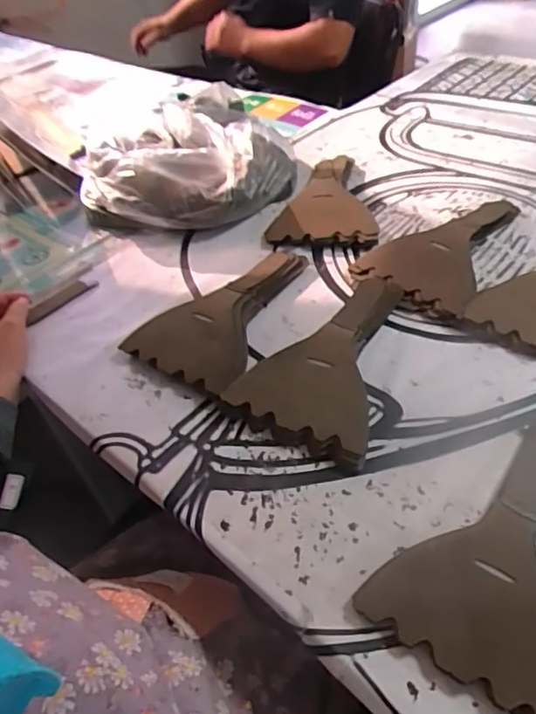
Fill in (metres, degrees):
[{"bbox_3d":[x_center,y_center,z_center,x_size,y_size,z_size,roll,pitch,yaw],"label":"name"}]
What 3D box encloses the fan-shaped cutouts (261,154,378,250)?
[{"bbox_3d":[0.091,-0.237,0.787,0.144,0.034,0.221,5,47,11],"label":"fan-shaped cutouts"}]

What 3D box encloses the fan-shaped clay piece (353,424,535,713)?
[{"bbox_3d":[0.191,0.135,0.416,0.139,0.028,0.235,26,54,28],"label":"fan-shaped clay piece"}]

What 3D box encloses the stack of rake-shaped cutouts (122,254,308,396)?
[{"bbox_3d":[-0.037,-0.059,0.627,0.143,0.039,0.231,24,53,27],"label":"stack of rake-shaped cutouts"}]

